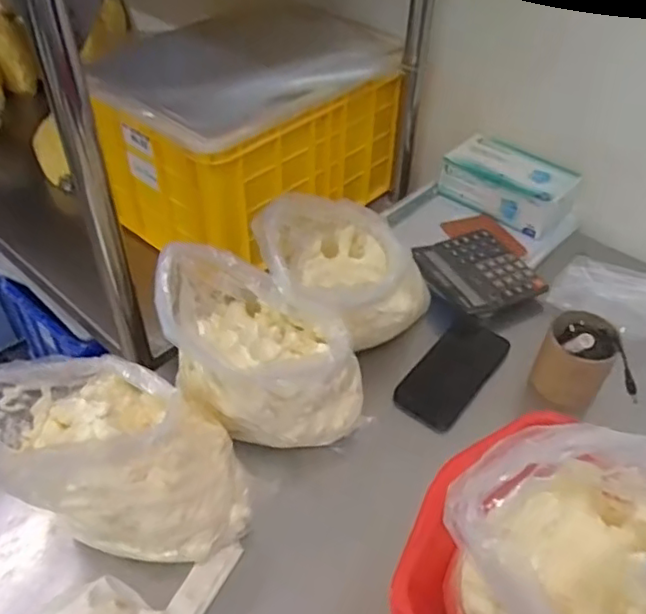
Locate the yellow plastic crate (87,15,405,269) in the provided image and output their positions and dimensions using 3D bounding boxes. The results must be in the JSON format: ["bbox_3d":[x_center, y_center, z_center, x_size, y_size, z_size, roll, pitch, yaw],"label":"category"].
[{"bbox_3d":[-0.113,-0.292,1.033,0.275,0.252,0.426,34,53,30],"label":"yellow plastic crate"}]

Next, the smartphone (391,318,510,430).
[{"bbox_3d":[0.165,0.083,0.787,0.079,0.015,0.174,30,52,26],"label":"smartphone"}]

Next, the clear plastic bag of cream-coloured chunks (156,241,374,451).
[{"bbox_3d":[-0.057,0.049,0.642,0.187,0.207,0.137,17,47,15],"label":"clear plastic bag of cream-coloured chunks"}]

